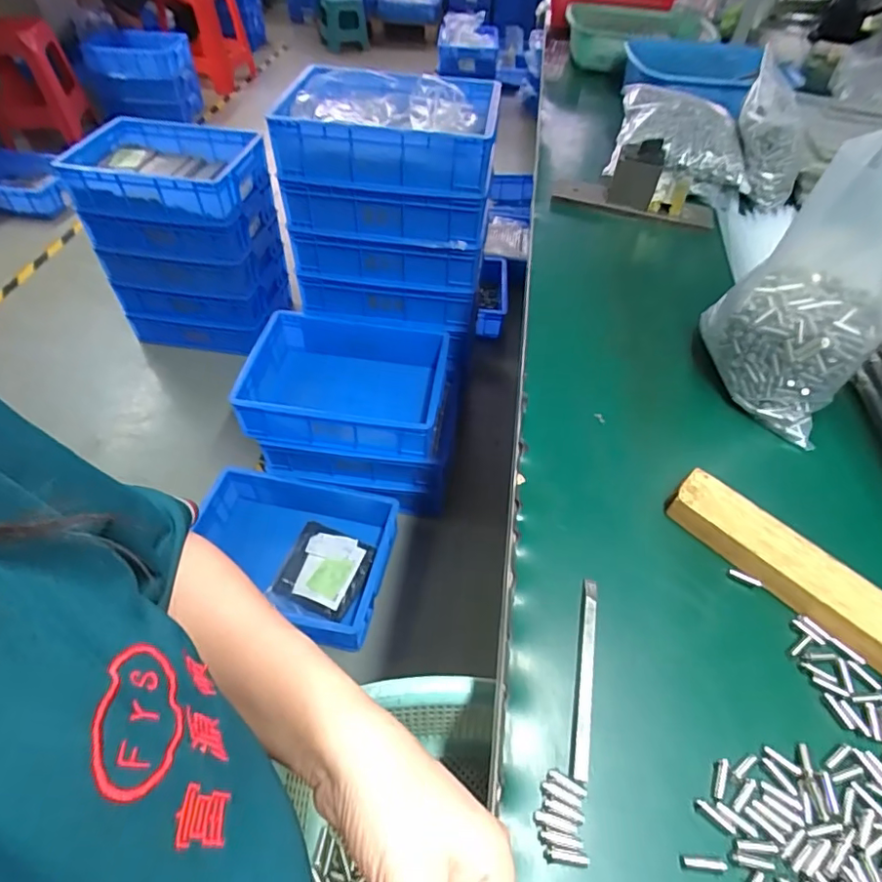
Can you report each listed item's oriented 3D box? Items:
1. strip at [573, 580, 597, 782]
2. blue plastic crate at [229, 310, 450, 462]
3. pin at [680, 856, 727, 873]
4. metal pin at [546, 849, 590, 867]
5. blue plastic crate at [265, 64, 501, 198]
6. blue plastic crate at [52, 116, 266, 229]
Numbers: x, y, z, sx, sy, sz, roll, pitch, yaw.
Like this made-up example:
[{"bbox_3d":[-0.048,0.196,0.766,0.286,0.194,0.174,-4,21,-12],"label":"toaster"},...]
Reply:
[{"bbox_3d":[0.089,0.139,0.335,0.010,0.008,0.121,11,50,6],"label":"strip"},{"bbox_3d":[-0.206,-0.125,1.194,0.406,0.123,0.301,6,49,3],"label":"blue plastic crate"},{"bbox_3d":[0.133,0.215,0.277,0.022,0.004,0.005,7,49,3],"label":"pin"},{"bbox_3d":[0.065,0.212,0.277,0.022,0.004,0.005,9,50,4],"label":"metal pin"},{"bbox_3d":[-0.101,-0.614,1.065,0.398,0.137,0.310,6,49,3],"label":"blue plastic crate"},{"bbox_3d":[-0.687,-0.680,1.375,0.440,0.112,0.298,6,49,3],"label":"blue plastic crate"}]

